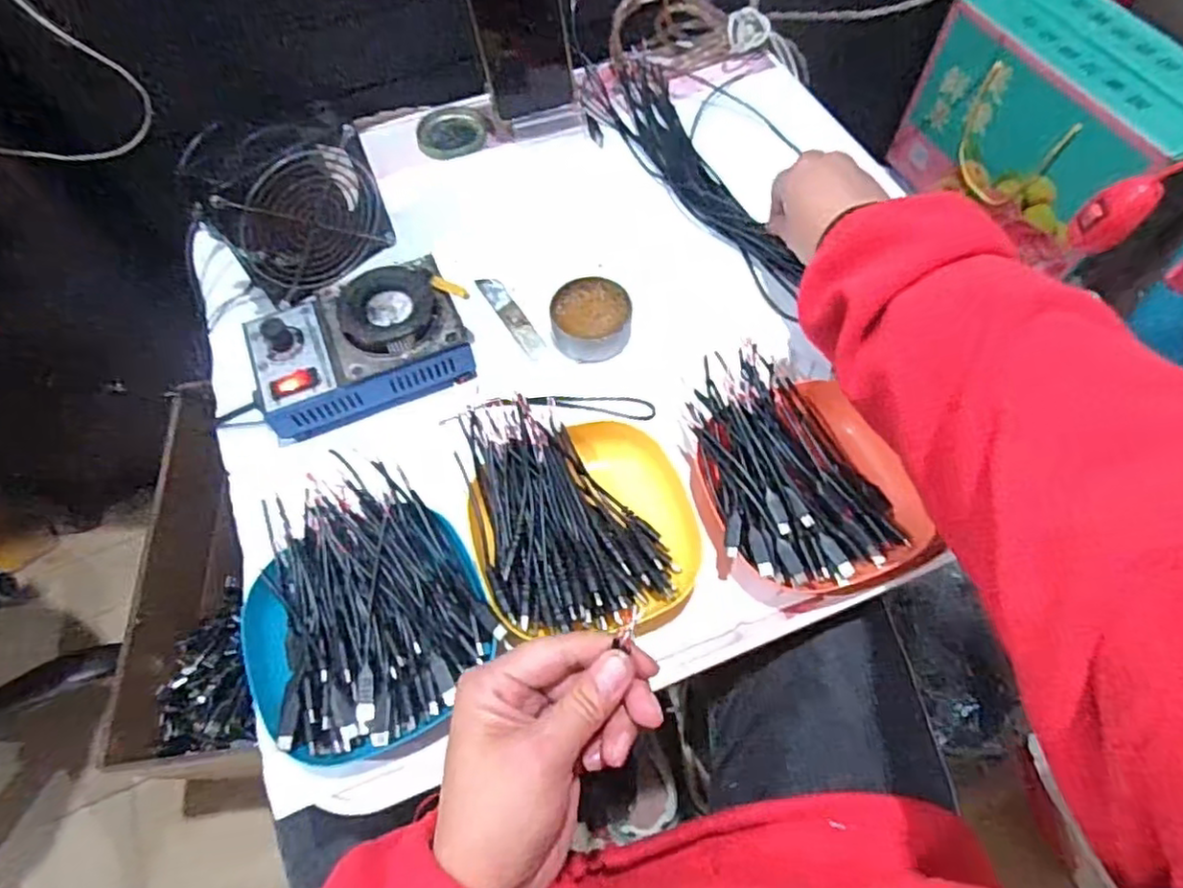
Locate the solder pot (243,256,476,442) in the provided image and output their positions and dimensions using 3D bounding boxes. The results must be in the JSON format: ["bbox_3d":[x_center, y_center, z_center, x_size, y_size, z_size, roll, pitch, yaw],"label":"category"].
[{"bbox_3d":[-0.170,-0.068,0.497,0.154,0.067,0.105,-23,65,-10],"label":"solder pot"}]

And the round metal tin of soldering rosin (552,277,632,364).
[{"bbox_3d":[0.000,-0.099,0.526,0.061,0.025,0.065,-5,63,-1],"label":"round metal tin of soldering rosin"}]

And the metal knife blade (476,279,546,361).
[{"bbox_3d":[-0.065,-0.105,0.544,0.018,0.004,0.091,-29,66,-13],"label":"metal knife blade"}]

